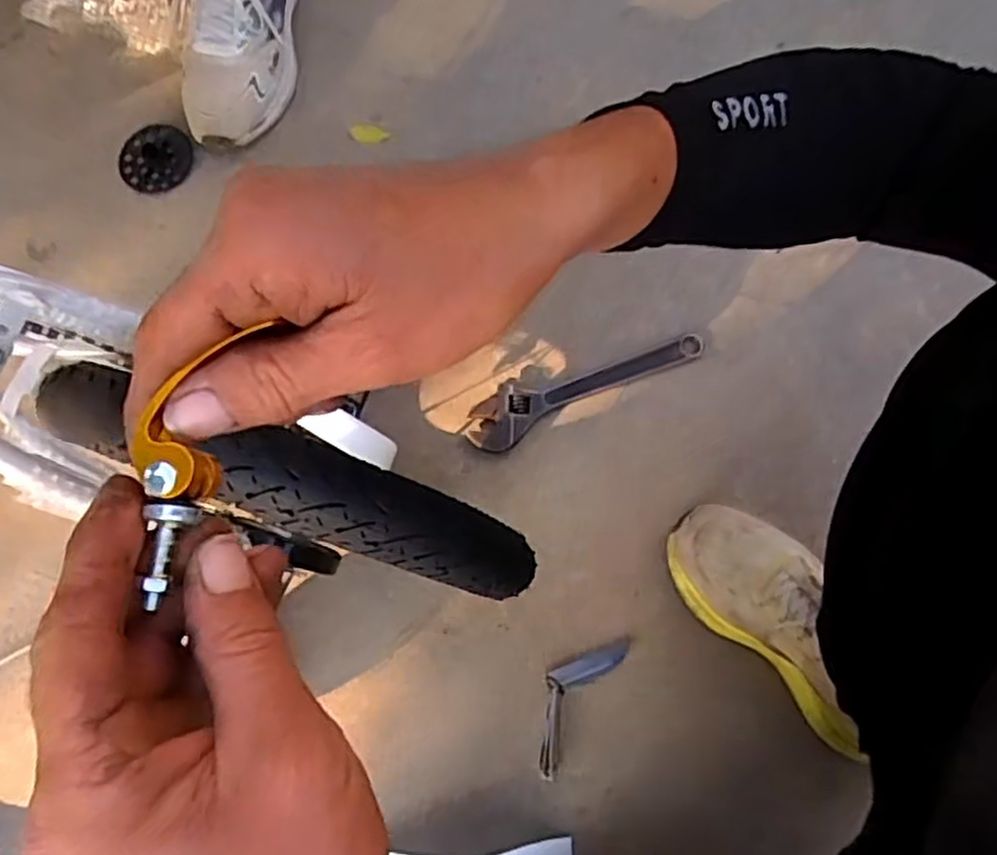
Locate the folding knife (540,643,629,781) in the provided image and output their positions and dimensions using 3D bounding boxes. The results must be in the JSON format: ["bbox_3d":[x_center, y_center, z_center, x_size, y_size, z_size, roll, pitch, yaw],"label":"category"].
[{"bbox_3d":[0.063,0.241,0.656,0.047,0.008,0.131,33,79,6],"label":"folding knife"}]

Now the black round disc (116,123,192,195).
[{"bbox_3d":[-0.349,-0.274,0.746,0.066,0.012,0.073,6,77,0],"label":"black round disc"}]

